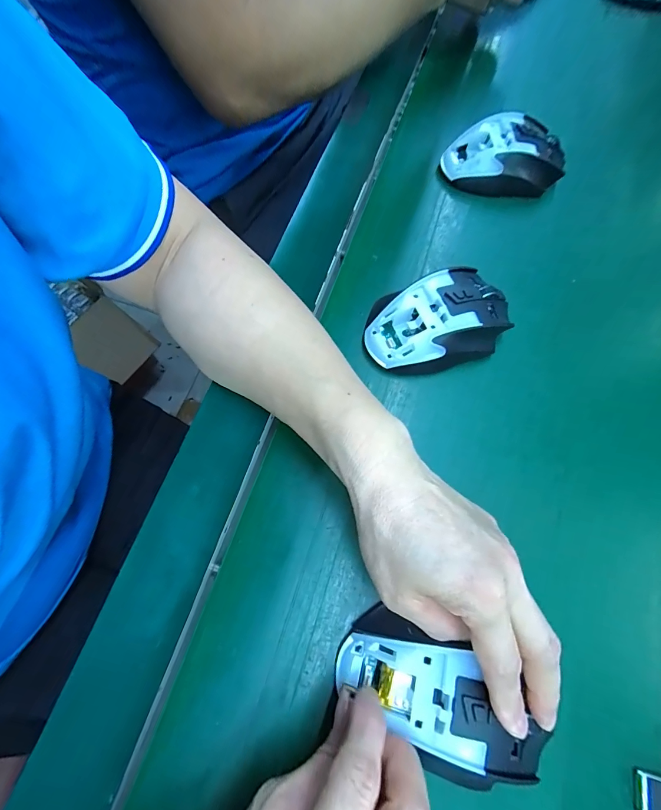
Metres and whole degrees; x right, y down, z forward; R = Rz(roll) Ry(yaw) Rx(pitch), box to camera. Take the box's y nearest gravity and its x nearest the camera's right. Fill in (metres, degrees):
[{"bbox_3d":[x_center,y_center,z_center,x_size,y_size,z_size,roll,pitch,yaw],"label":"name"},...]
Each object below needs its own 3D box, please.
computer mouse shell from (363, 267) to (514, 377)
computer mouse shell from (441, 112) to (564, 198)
[{"bbox_3d":[0.082,-0.064,0.283,0.107,0.031,0.065,-17,72,-8],"label":"computer mouse shell"},{"bbox_3d":[0.164,-0.233,0.350,0.109,0.039,0.052,7,71,1],"label":"computer mouse shell"}]

